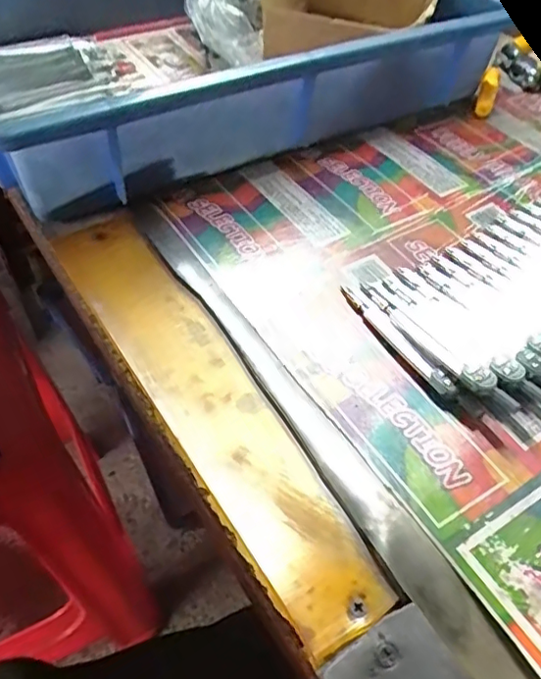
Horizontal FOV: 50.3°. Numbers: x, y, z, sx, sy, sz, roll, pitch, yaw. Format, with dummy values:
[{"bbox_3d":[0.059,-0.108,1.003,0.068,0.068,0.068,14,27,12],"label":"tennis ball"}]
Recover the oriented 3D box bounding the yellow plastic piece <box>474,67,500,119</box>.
[{"bbox_3d":[0.196,-0.224,0.517,0.015,0.011,0.076,17,52,13],"label":"yellow plastic piece"}]

